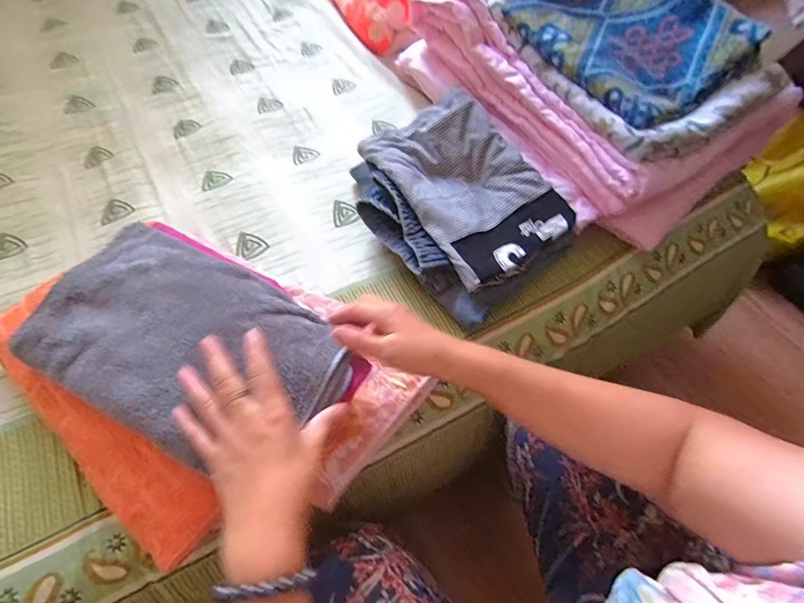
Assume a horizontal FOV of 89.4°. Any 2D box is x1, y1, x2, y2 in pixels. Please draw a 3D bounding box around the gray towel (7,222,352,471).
[{"bbox_3d":[-0.216,0.037,0.411,0.315,0.031,0.183,26,62,11],"label":"gray towel"}]

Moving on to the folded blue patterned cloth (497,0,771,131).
[{"bbox_3d":[0.331,-0.400,0.601,0.239,0.070,0.300,-28,64,-17],"label":"folded blue patterned cloth"}]

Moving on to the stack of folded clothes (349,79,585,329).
[{"bbox_3d":[0.078,-0.155,0.604,0.253,0.084,0.327,-34,68,-21],"label":"stack of folded clothes"}]

